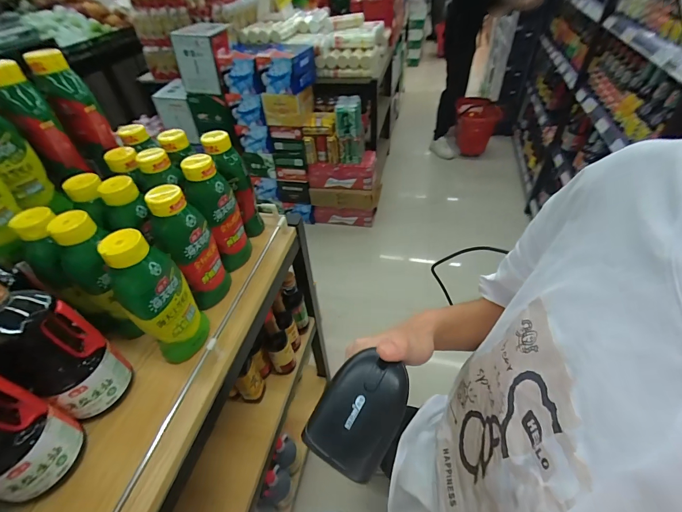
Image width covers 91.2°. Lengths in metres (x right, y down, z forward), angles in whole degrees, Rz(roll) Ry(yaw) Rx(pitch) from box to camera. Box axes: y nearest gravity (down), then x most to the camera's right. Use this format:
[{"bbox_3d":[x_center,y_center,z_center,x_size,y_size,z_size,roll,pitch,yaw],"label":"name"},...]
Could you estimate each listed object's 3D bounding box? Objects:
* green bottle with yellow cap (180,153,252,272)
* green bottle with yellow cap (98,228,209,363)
[{"bbox_3d":[-0.237,-0.078,0.660,0.078,0.244,0.078,-22,47,-16],"label":"green bottle with yellow cap"},{"bbox_3d":[-0.280,0.065,0.520,0.072,0.231,0.081,-14,45,-9],"label":"green bottle with yellow cap"}]

